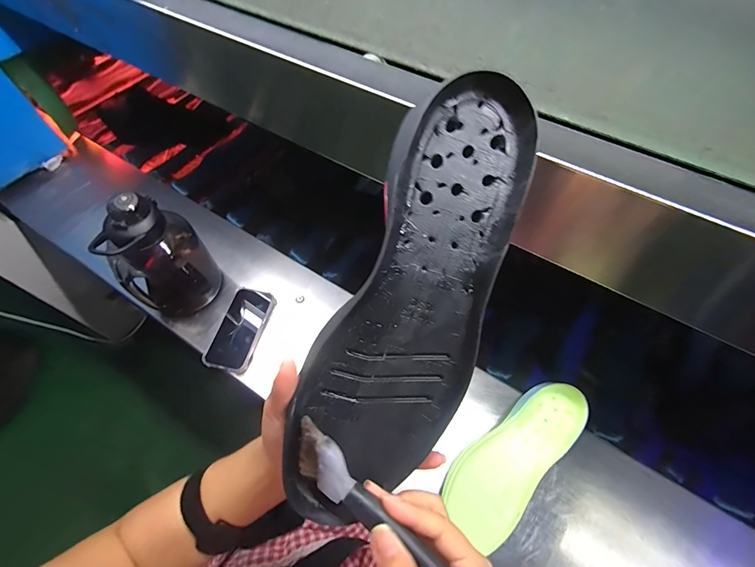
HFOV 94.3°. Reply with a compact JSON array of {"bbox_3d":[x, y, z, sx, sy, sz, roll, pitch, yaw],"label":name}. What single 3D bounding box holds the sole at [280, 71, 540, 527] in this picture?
[{"bbox_3d":[0.025,0.016,0.243,0.104,0.038,0.304,20,96,-8],"label":"sole"}]

